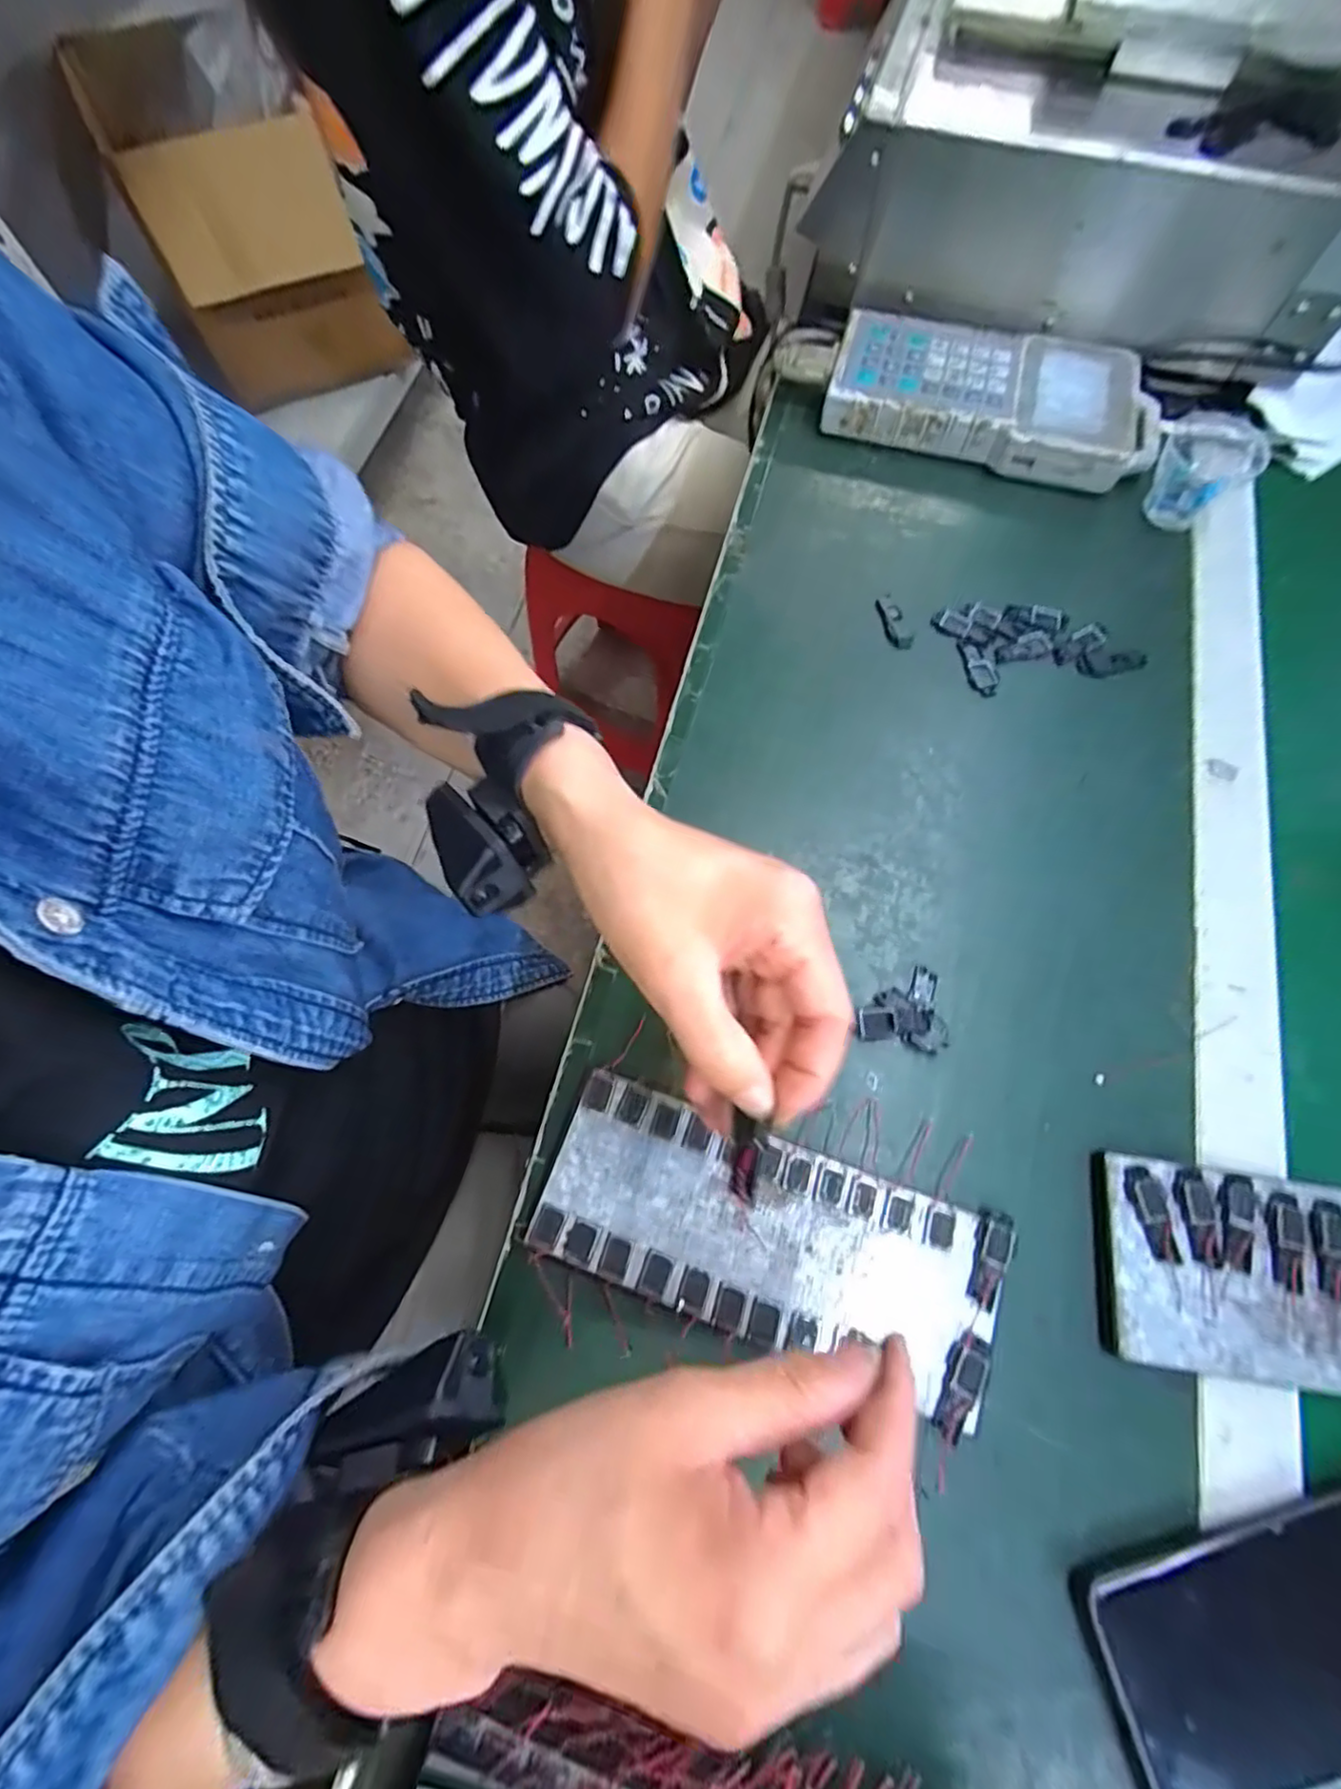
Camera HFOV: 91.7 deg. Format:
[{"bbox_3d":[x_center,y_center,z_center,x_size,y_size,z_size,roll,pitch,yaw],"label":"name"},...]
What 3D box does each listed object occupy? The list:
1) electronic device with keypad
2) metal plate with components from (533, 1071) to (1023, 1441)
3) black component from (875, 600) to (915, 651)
[{"bbox_3d":[0.225,-0.349,0.456,0.221,0.032,0.101,15,70,6],"label":"electronic device with keypad"},{"bbox_3d":[0.041,0.151,0.289,0.201,0.006,0.082,16,71,7],"label":"metal plate with components"},{"bbox_3d":[0.141,-0.171,0.413,0.015,0.004,0.036,-22,83,-8],"label":"black component"}]

